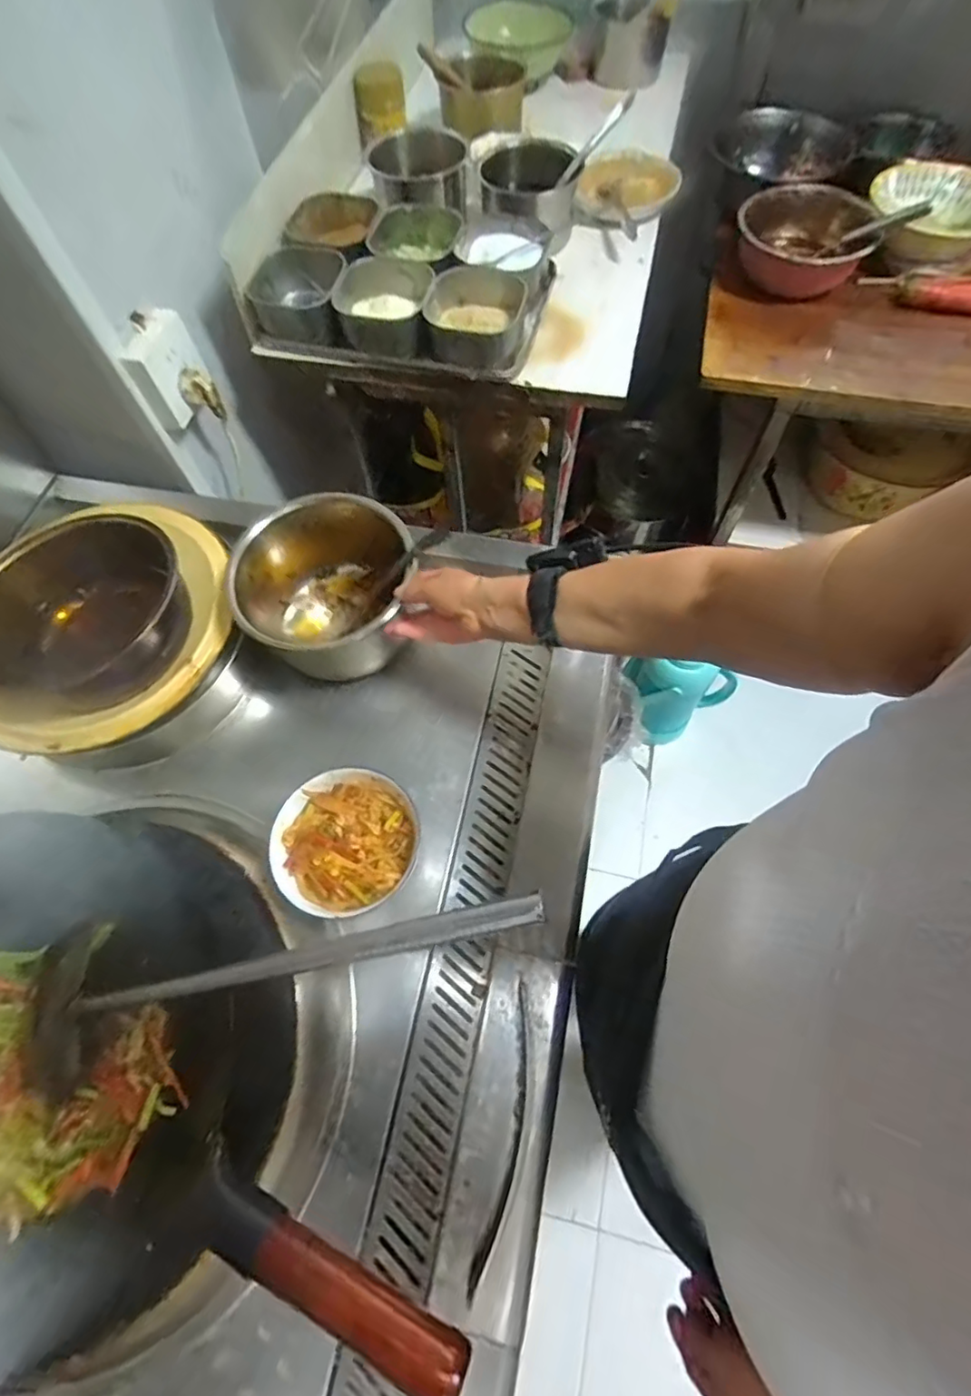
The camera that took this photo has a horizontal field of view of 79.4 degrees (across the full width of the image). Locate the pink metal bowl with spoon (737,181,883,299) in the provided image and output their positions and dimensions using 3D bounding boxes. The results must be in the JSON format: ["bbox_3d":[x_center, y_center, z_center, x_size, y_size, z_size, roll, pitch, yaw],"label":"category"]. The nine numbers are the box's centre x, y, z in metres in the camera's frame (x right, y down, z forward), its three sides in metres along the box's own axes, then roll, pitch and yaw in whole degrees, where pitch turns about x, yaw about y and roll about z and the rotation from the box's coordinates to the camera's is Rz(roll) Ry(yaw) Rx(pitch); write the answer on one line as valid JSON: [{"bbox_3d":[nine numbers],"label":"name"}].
[{"bbox_3d":[0.487,-0.700,0.902,0.189,0.079,0.214,12,65,8],"label":"pink metal bowl with spoon"}]

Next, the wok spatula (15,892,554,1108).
[{"bbox_3d":[-0.173,0.199,0.428,0.444,0.055,0.104,-16,63,9],"label":"wok spatula"}]

